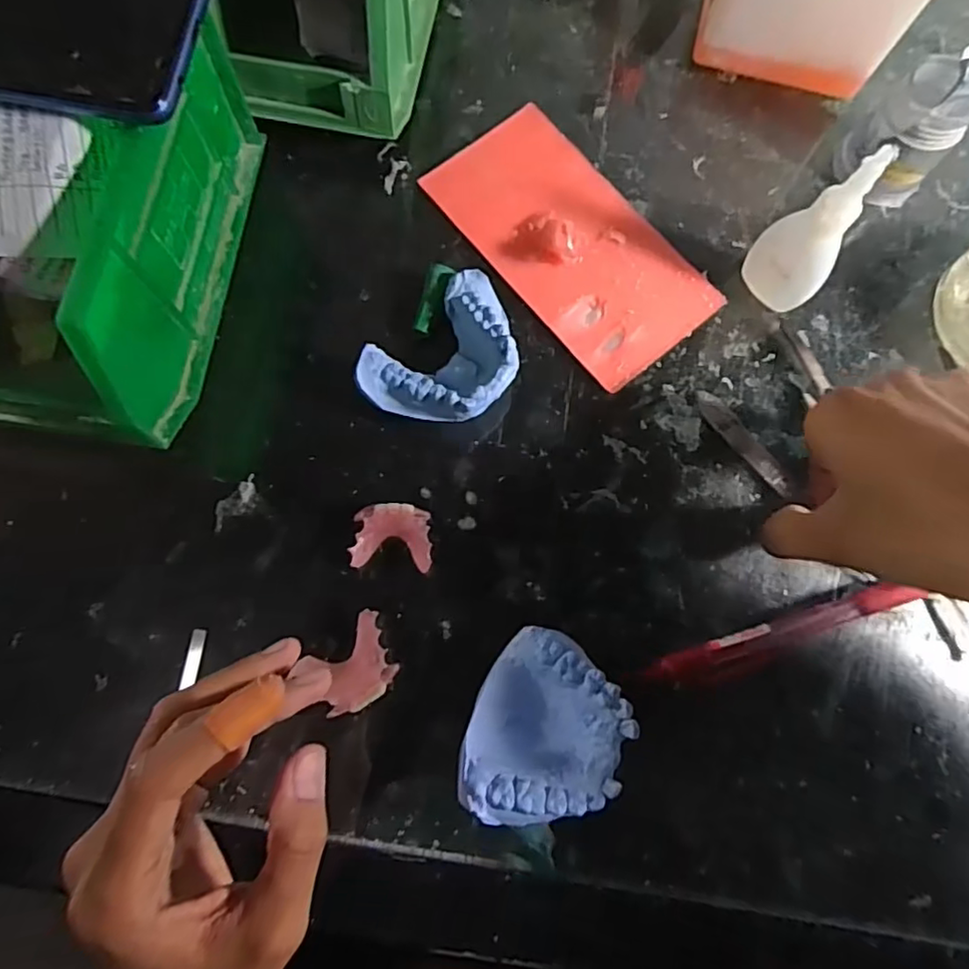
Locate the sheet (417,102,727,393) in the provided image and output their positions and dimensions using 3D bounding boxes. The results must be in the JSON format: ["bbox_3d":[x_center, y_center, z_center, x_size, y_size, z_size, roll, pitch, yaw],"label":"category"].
[{"bbox_3d":[0.042,-0.120,0.303,0.074,0.011,0.144,-40,82,-9],"label":"sheet"}]

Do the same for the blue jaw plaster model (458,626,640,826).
[{"bbox_3d":[0.024,0.096,0.243,0.057,0.033,0.068,24,78,4],"label":"blue jaw plaster model"}]

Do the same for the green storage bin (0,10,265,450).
[{"bbox_3d":[-0.170,-0.106,0.253,0.097,0.088,0.162,7,78,0],"label":"green storage bin"}]

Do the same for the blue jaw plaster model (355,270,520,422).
[{"bbox_3d":[-0.014,-0.054,0.276,0.074,0.033,0.054,-43,82,-9],"label":"blue jaw plaster model"}]

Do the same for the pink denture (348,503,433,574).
[{"bbox_3d":[-0.039,0.023,0.268,0.033,0.016,0.027,4,78,-1],"label":"pink denture"}]

